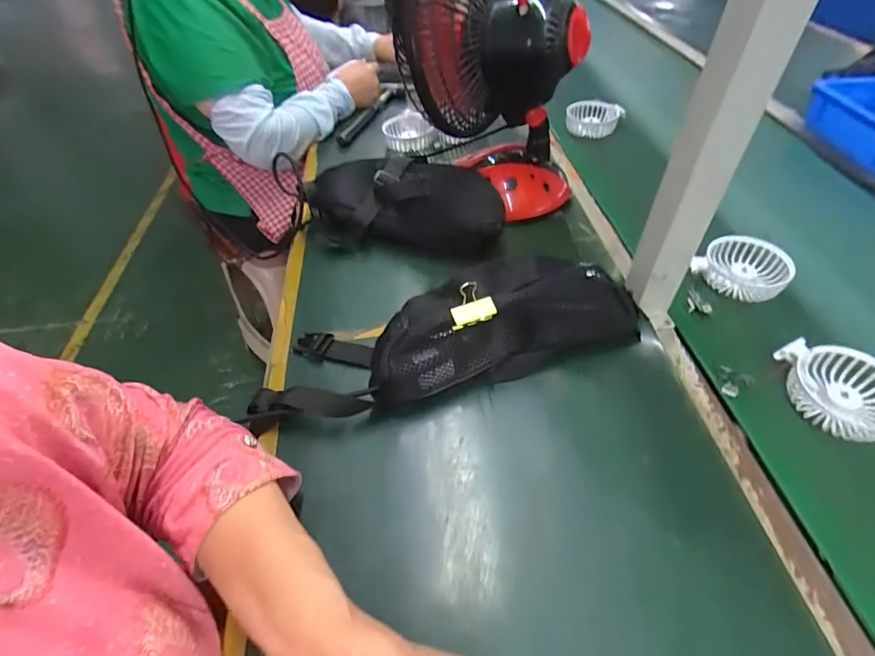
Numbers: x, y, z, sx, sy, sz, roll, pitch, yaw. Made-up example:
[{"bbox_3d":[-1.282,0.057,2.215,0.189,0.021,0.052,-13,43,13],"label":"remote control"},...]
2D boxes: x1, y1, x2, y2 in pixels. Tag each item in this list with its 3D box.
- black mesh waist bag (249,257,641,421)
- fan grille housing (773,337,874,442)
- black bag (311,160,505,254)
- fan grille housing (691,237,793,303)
[{"bbox_3d":[0.001,0.001,0.461,0.391,0.083,0.121,-13,46,-9],"label":"black mesh waist bag"},{"bbox_3d":[0.373,0.058,0.415,0.090,0.027,0.090,1,46,5],"label":"fan grille housing"},{"bbox_3d":[-0.049,-0.169,0.618,0.279,0.077,0.122,9,47,12],"label":"black bag"},{"bbox_3d":[0.359,-0.073,0.536,0.093,0.030,0.085,27,53,27],"label":"fan grille housing"}]

